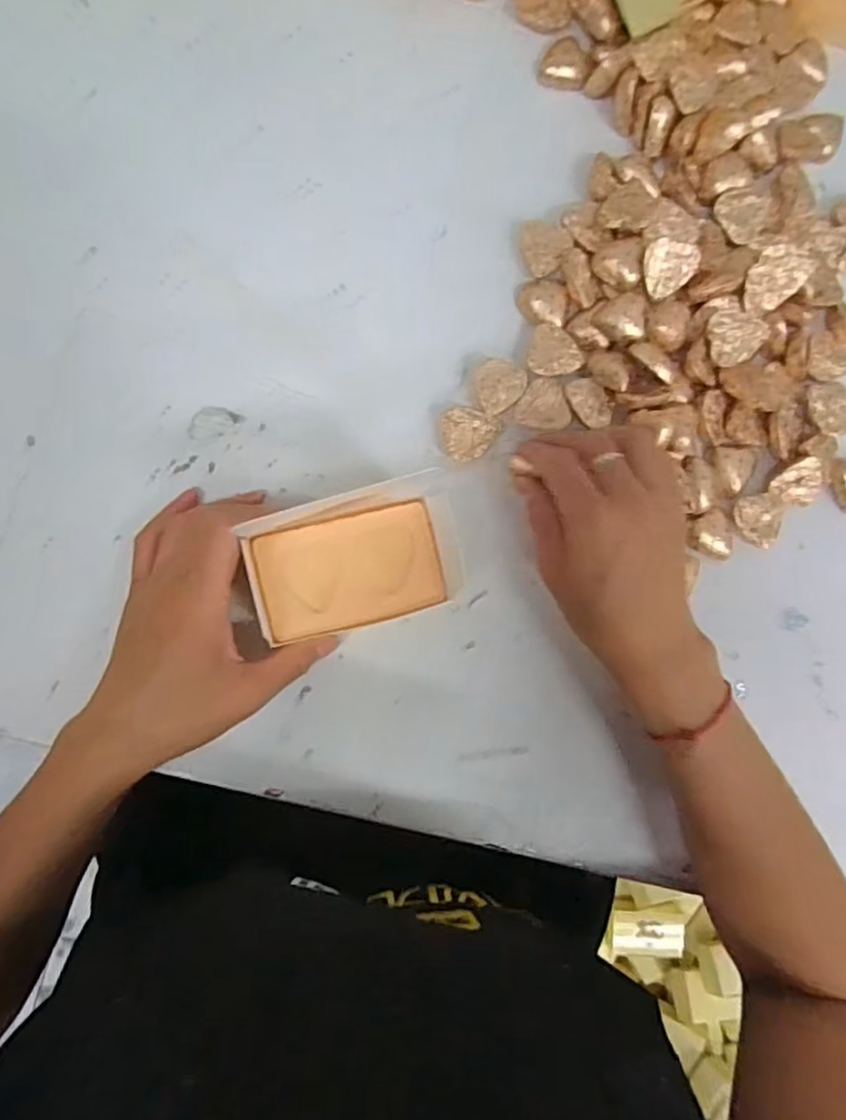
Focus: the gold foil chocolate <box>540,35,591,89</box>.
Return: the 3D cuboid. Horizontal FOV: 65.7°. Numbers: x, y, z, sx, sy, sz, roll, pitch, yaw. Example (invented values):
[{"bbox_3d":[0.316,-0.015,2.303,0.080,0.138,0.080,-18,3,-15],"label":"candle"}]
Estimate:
[{"bbox_3d":[0.089,-0.308,0.405,0.030,0.009,0.025,6,85,-8],"label":"gold foil chocolate"}]

